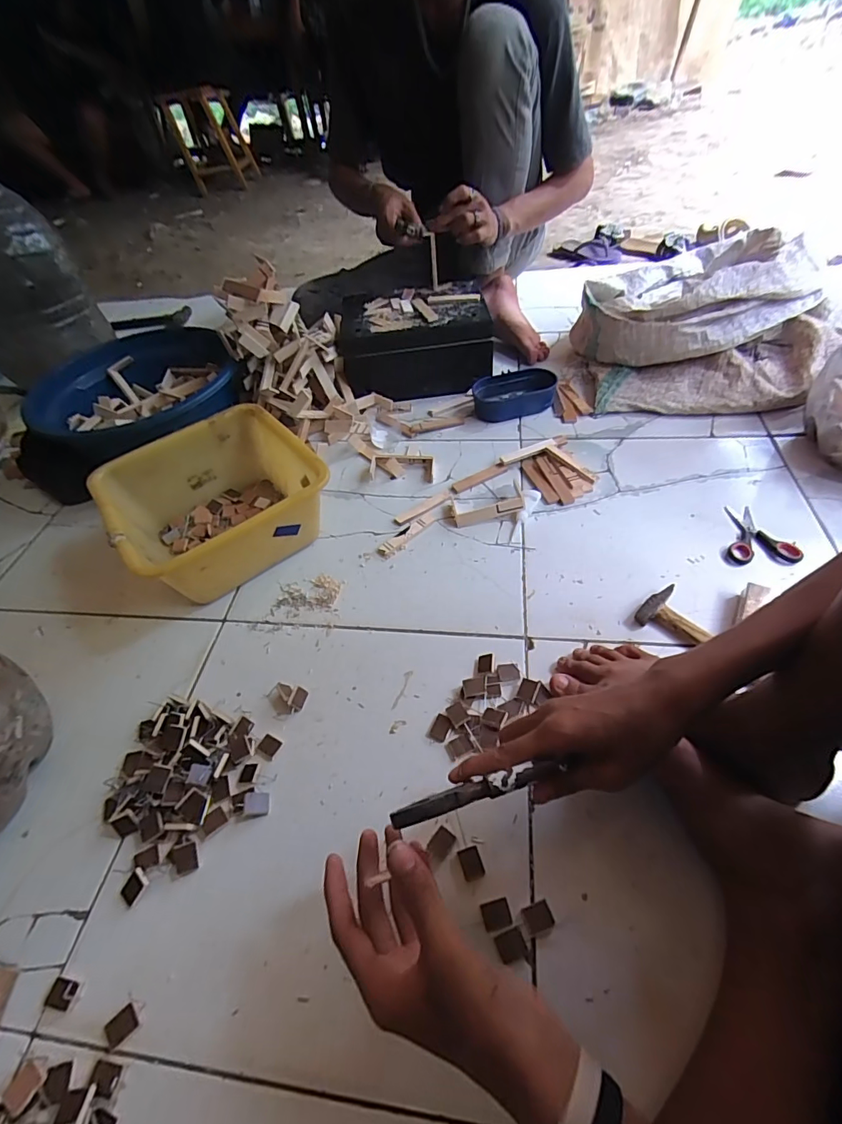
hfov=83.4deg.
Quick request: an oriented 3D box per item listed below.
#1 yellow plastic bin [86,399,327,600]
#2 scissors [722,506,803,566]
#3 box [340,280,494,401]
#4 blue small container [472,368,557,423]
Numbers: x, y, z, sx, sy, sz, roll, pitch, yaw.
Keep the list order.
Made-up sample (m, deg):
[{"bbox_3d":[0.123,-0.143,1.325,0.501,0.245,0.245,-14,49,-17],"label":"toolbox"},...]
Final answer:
[{"bbox_3d":[-0.289,-0.079,0.689,0.259,0.130,0.252,-32,54,-20],"label":"yellow plastic bin"},{"bbox_3d":[0.448,-0.038,0.640,0.089,0.010,0.104,1,50,8],"label":"scissors"},{"bbox_3d":[-0.011,-0.434,0.944,0.277,0.142,0.174,-8,49,0],"label":"box"},{"bbox_3d":[0.172,-0.307,0.877,0.154,0.054,0.083,-12,49,-4],"label":"blue small container"}]

